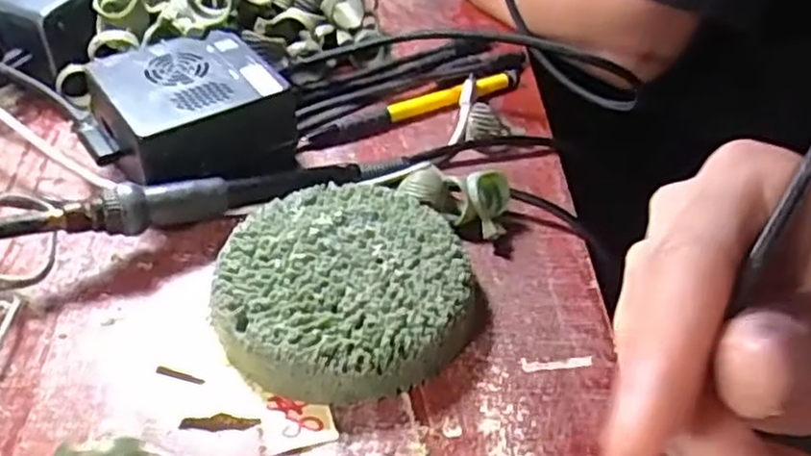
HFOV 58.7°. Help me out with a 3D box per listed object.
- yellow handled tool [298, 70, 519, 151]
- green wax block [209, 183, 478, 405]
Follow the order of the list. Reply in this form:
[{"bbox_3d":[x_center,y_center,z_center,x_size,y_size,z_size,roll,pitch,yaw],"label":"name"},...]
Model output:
[{"bbox_3d":[0.006,-0.071,0.407,0.141,0.006,0.011,-22,48,-24],"label":"yellow handled tool"},{"bbox_3d":[-0.025,0.024,0.298,0.100,0.025,0.098,-1,43,-5],"label":"green wax block"}]

